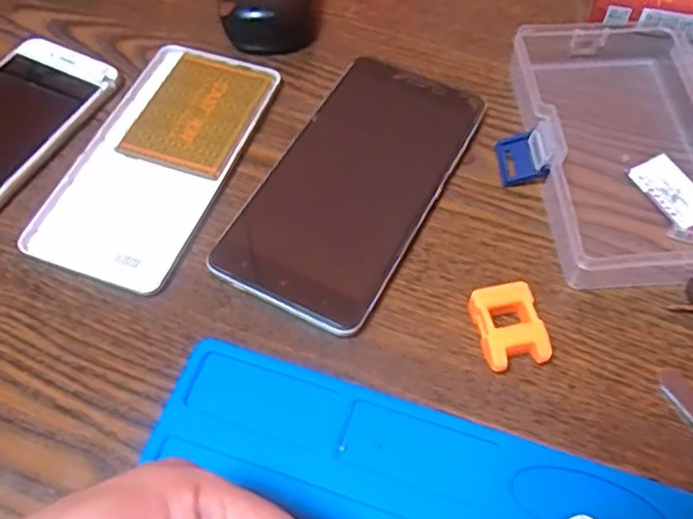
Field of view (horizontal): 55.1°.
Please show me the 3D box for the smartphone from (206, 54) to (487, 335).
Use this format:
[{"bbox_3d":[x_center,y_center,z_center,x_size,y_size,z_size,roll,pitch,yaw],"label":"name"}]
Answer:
[{"bbox_3d":[0.005,-0.037,0.317,0.074,0.011,0.147,25,62,15],"label":"smartphone"}]

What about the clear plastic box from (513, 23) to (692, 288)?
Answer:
[{"bbox_3d":[0.181,-0.058,0.320,0.186,0.024,0.148,-3,58,-1],"label":"clear plastic box"}]

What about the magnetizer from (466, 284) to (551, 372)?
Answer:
[{"bbox_3d":[0.066,0.029,0.275,0.027,0.013,0.034,-13,59,-7],"label":"magnetizer"}]

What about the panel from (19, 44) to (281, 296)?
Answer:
[{"bbox_3d":[-0.092,-0.052,0.330,0.071,0.007,0.144,17,60,11],"label":"panel"}]

